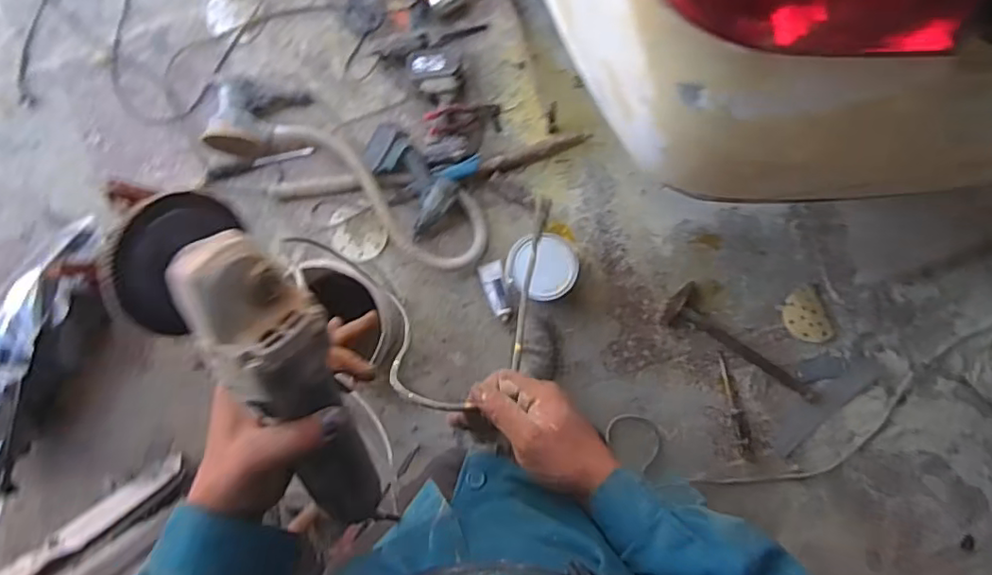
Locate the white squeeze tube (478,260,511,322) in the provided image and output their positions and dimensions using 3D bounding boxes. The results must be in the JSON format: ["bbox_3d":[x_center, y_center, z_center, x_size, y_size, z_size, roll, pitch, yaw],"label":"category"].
[{"bbox_3d":[0.000,0.010,1.445,0.058,0.030,0.142,-13,90,2],"label":"white squeeze tube"}]

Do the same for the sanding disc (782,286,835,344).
[{"bbox_3d":[0.742,0.072,1.422,0.103,0.011,0.139,-24,90,2],"label":"sanding disc"}]

